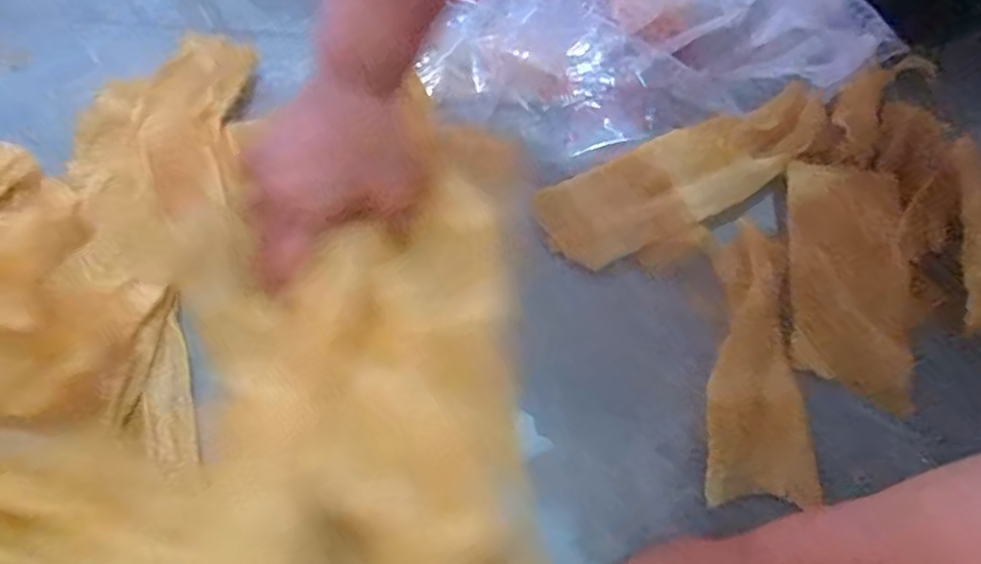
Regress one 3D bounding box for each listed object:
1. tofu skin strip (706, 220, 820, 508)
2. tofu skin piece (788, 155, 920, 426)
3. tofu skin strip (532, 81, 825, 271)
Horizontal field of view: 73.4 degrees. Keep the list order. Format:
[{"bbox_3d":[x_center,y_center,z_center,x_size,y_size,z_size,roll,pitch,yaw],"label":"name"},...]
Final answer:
[{"bbox_3d":[0.182,0.051,0.457,0.067,0.011,0.191,6,65,0],"label":"tofu skin strip"},{"bbox_3d":[0.262,0.001,0.487,0.089,0.017,0.181,-1,79,-4],"label":"tofu skin piece"},{"bbox_3d":[0.158,-0.089,0.505,0.259,0.014,0.076,-24,69,-13],"label":"tofu skin strip"}]

